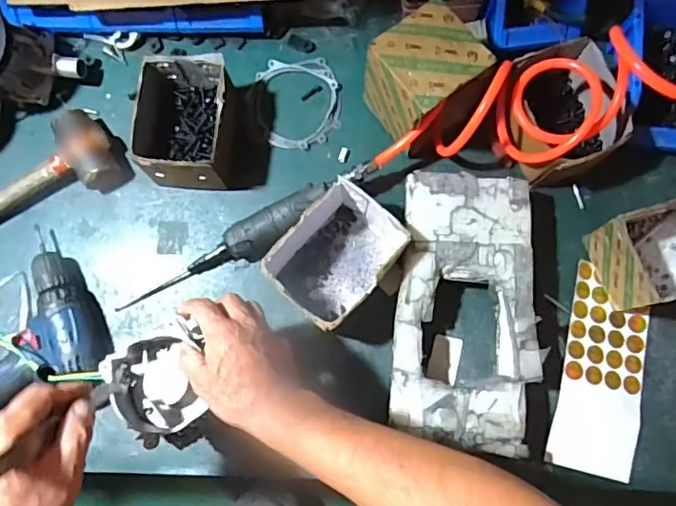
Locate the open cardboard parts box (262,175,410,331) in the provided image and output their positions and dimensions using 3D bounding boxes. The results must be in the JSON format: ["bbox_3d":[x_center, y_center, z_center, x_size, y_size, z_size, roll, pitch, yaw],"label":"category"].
[{"bbox_3d":[-0.004,0.003,0.638,0.111,0.095,0.149,37,83,3],"label":"open cardboard parts box"}]

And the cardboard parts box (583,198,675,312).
[{"bbox_3d":[0.388,-0.005,0.628,0.150,0.100,0.106,-16,84,-4],"label":"cardboard parts box"}]

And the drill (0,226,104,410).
[{"bbox_3d":[-0.392,0.085,0.656,0.184,0.057,0.190,-24,84,-4],"label":"drill"}]

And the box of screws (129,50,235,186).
[{"bbox_3d":[-0.185,-0.157,0.664,0.108,0.082,0.149,0,83,-2],"label":"box of screws"}]

